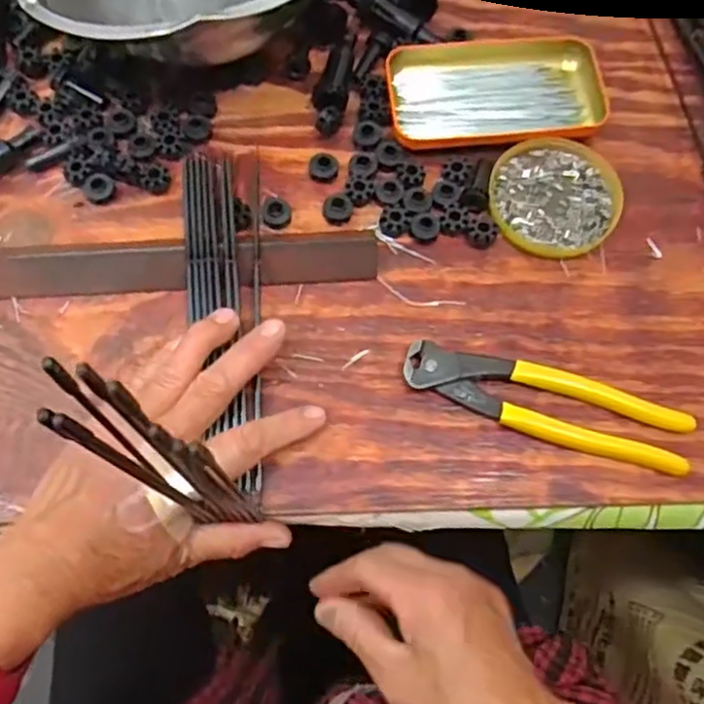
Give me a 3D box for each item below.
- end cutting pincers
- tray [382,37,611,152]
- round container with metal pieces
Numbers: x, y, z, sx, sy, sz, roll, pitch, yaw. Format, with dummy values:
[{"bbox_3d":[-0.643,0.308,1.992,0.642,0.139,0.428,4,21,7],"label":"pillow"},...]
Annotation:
[{"bbox_3d":[0.110,0.029,0.401,0.161,0.015,0.037,17,69,6],"label":"end cutting pincers"},{"bbox_3d":[0.097,-0.178,0.474,0.141,0.016,0.079,-5,69,-2],"label":"tray"},{"bbox_3d":[0.130,-0.100,0.452,0.080,0.010,0.080,0,69,0],"label":"round container with metal pieces"}]

